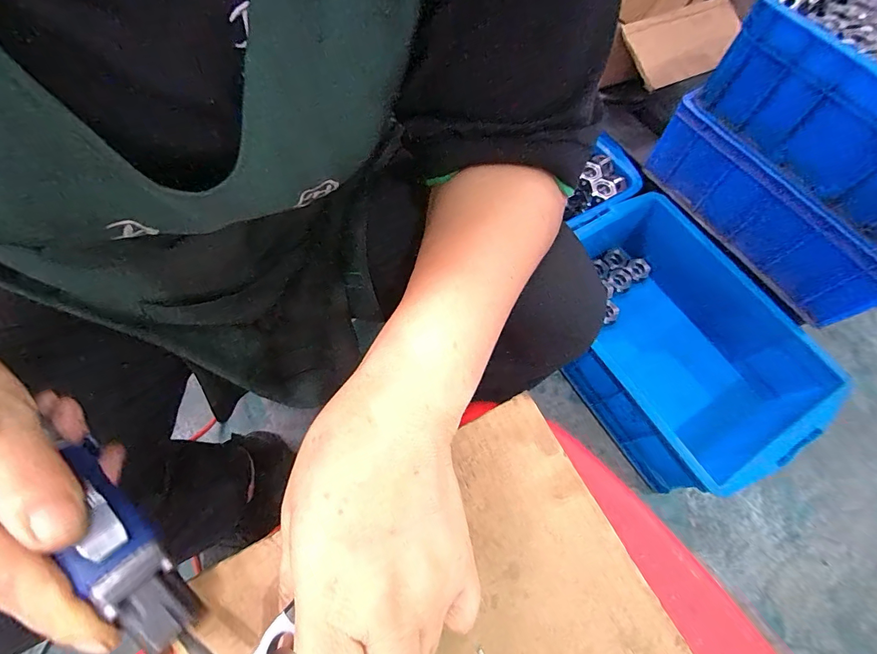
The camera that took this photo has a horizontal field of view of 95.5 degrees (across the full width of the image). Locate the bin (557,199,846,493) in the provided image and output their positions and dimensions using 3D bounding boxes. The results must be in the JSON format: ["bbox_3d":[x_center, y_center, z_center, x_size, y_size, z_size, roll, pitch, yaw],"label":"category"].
[{"bbox_3d":[0.383,0.015,0.691,0.306,0.149,0.457,-28,71,-12],"label":"bin"}]

